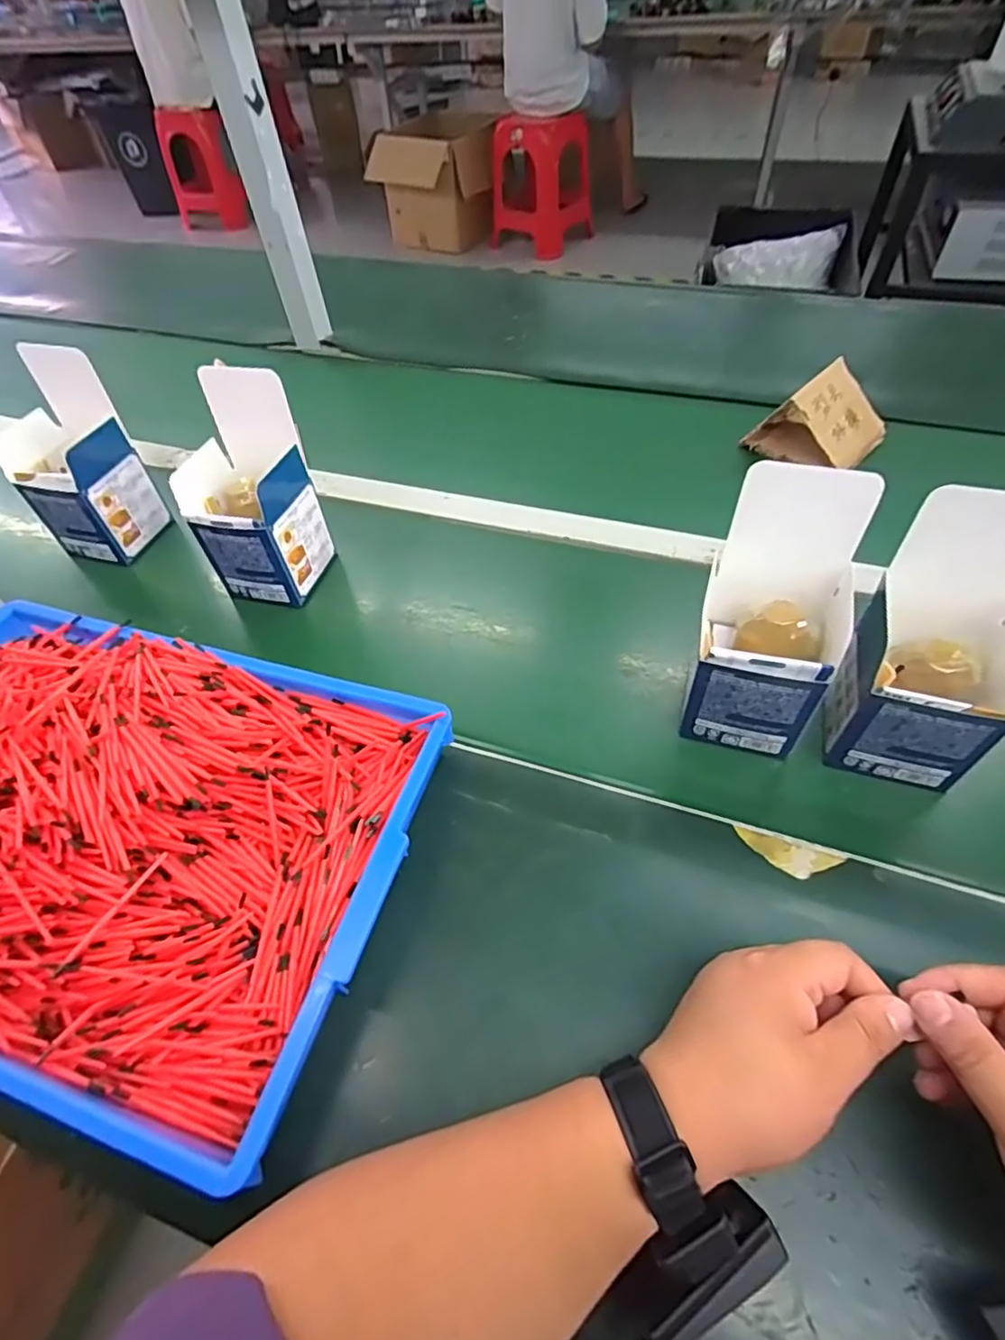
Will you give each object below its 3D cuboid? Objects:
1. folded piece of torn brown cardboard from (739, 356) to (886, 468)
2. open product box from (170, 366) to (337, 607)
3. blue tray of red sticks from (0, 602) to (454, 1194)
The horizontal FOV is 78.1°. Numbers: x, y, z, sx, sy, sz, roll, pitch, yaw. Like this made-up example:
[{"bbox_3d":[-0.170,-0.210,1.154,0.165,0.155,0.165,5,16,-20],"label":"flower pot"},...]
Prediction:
[{"bbox_3d":[0.333,-0.268,0.650,0.088,0.073,0.104,-36,57,-21],"label":"folded piece of torn brown cardboard"},{"bbox_3d":[-0.228,-0.151,0.562,0.094,0.186,0.106,14,55,16],"label":"open product box"},{"bbox_3d":[-0.274,0.100,0.421,0.414,0.074,0.282,14,55,16],"label":"blue tray of red sticks"}]

